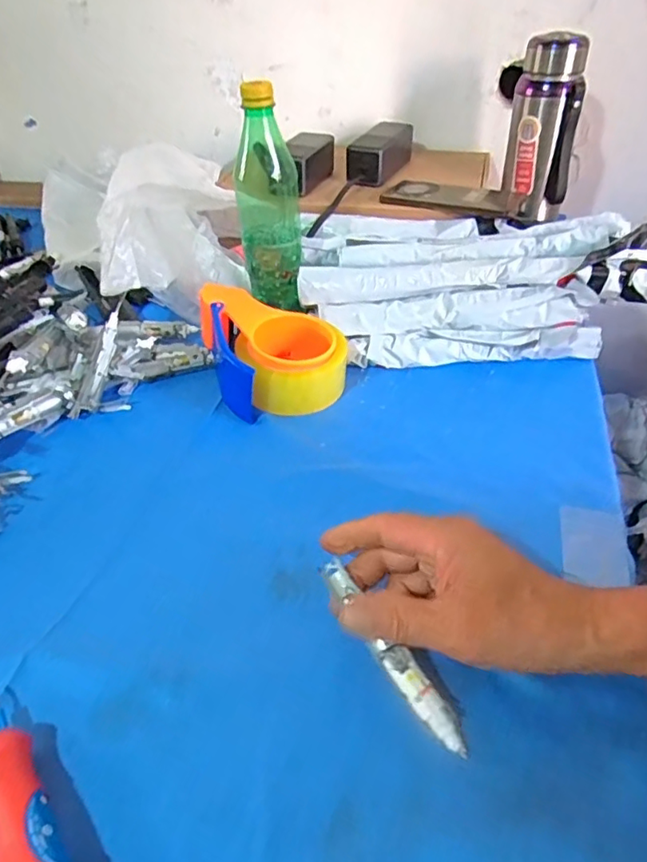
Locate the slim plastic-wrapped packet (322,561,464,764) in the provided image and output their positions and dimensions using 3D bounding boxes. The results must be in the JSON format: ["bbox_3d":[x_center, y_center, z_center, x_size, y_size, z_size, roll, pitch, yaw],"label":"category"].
[{"bbox_3d":[0.037,0.124,0.326,0.017,0.012,0.125,-26,56,-24],"label":"slim plastic-wrapped packet"}]

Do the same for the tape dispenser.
[{"bbox_3d":[-0.049,-0.086,0.555,0.113,0.065,0.148,-16,43,-15],"label":"tape dispenser"}]

